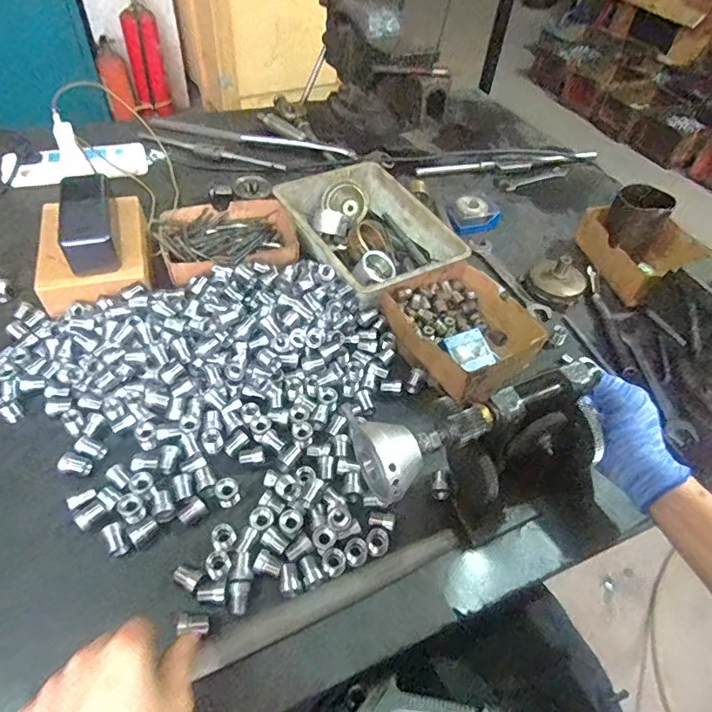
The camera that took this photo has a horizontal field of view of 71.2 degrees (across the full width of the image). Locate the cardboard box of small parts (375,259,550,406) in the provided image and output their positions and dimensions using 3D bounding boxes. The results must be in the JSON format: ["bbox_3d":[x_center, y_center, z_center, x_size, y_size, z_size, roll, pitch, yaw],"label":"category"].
[{"bbox_3d":[0.129,-0.037,0.606,0.148,0.049,0.179,-22,54,-23],"label":"cardboard box of small parts"}]

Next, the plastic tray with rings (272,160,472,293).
[{"bbox_3d":[0.012,-0.167,0.687,0.170,0.070,0.239,-23,54,-24],"label":"plastic tray with rings"}]

